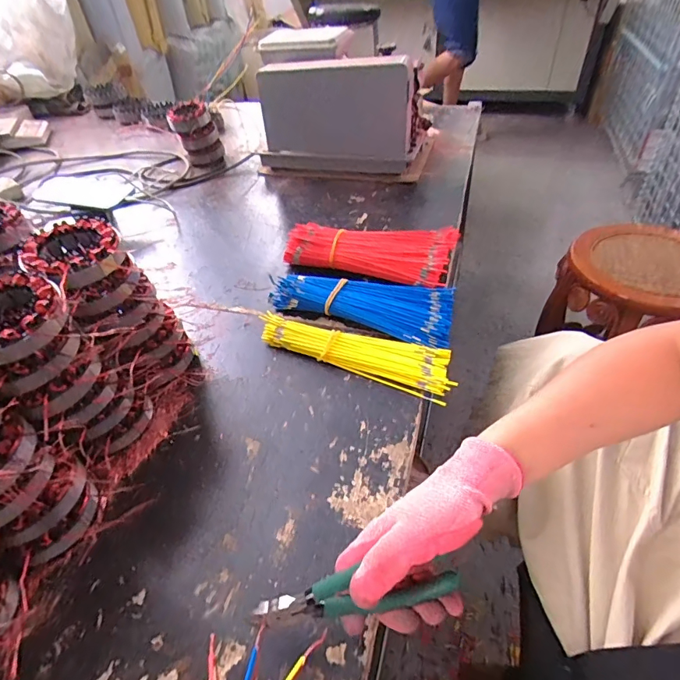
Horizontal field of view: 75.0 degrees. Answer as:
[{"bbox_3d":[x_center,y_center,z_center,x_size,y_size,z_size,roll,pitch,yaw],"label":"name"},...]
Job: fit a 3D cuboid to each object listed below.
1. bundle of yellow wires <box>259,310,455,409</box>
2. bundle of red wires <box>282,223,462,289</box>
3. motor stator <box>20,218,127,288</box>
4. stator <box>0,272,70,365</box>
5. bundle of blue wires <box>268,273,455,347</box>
[{"bbox_3d":[0.019,0.008,0.546,0.243,0.024,0.067,17,47,22],"label":"bundle of yellow wires"},{"bbox_3d":[0.047,-0.139,0.674,0.244,0.051,0.111,12,46,18],"label":"bundle of red wires"},{"bbox_3d":[-0.254,-0.084,0.424,0.092,0.022,0.082,15,47,20],"label":"motor stator"},{"bbox_3d":[-0.277,-0.016,0.372,0.090,0.035,0.084,28,52,30],"label":"stator"},{"bbox_3d":[0.031,-0.055,0.598,0.244,0.034,0.093,15,47,20],"label":"bundle of blue wires"}]

